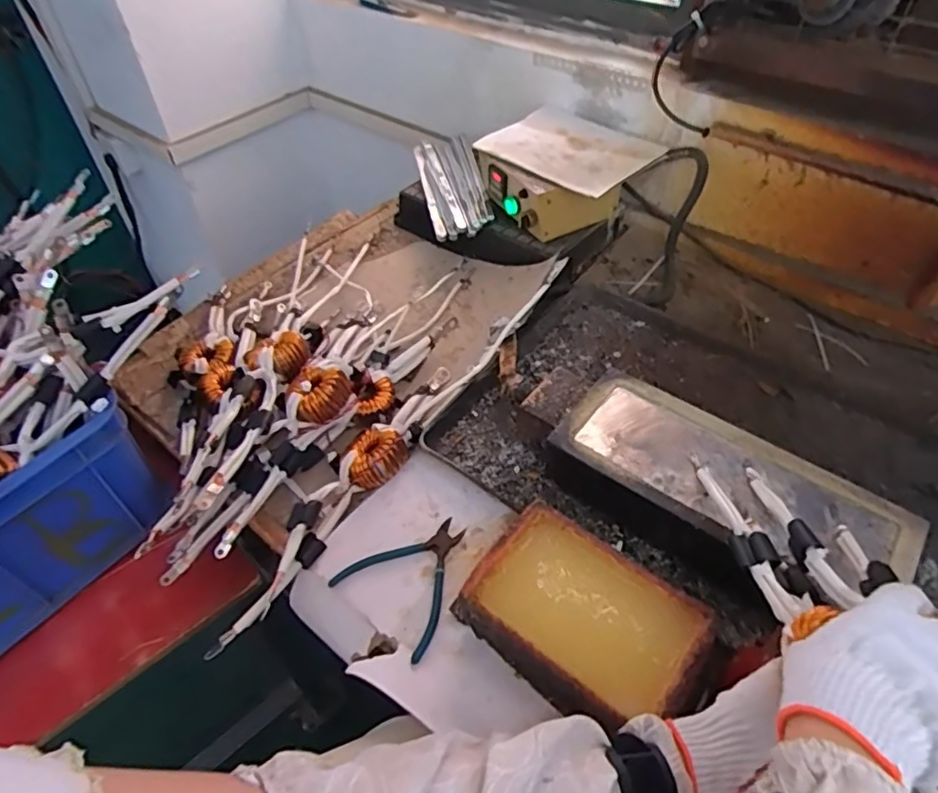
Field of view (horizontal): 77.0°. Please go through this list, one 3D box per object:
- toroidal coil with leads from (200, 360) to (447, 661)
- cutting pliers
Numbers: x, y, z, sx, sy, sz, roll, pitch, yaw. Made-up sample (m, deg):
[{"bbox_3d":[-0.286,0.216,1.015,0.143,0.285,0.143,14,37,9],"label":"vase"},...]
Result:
[{"bbox_3d":[-0.138,0.116,0.682,0.067,0.066,0.411,23,55,18],"label":"toroidal coil with leads"},{"bbox_3d":[-0.056,0.184,0.619,0.124,0.010,0.134,32,59,24],"label":"cutting pliers"}]

